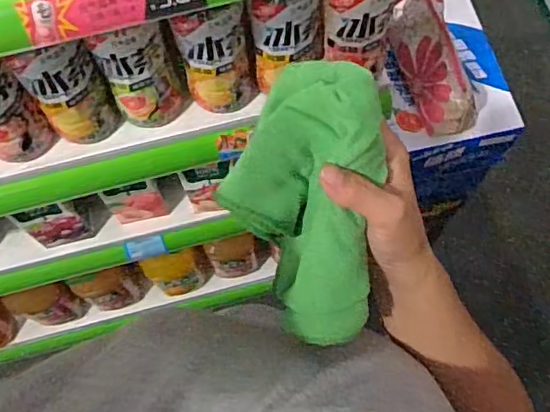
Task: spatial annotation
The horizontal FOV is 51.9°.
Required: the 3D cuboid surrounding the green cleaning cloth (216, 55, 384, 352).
[{"bbox_3d":[0.017,0.001,0.349,0.087,0.061,0.169,-2,106,0],"label":"green cleaning cloth"}]

